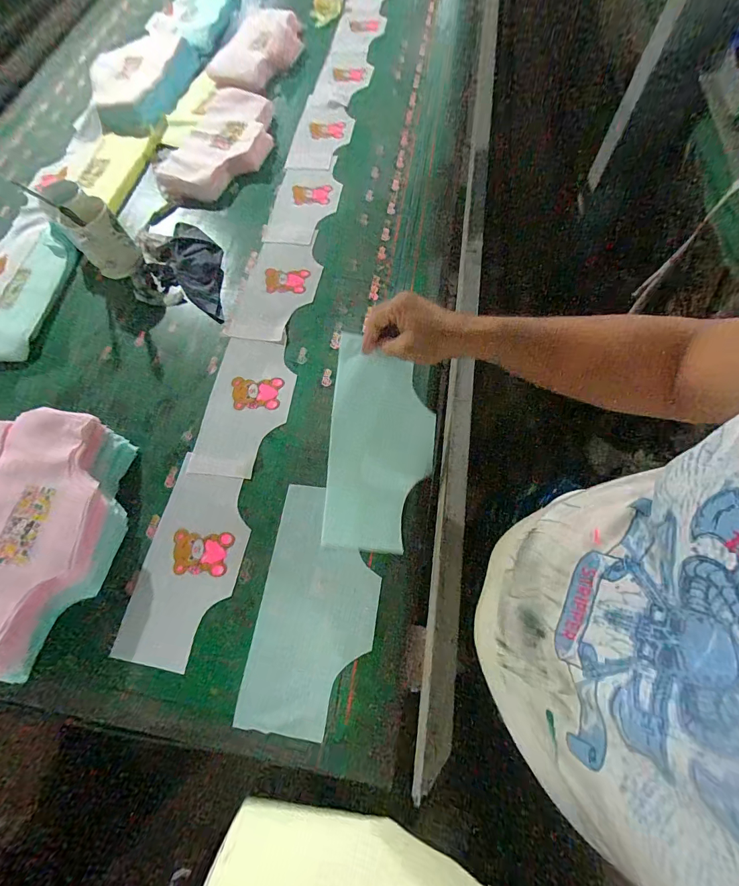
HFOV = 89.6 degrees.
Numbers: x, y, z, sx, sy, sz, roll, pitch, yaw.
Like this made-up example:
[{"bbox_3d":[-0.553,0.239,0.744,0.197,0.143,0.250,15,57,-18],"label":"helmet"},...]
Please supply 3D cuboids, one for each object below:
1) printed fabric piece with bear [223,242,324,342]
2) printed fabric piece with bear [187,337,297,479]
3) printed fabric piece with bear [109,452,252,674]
[{"bbox_3d":[-0.175,-0.288,0.702,0.141,0.010,0.227,9,69,9],"label":"printed fabric piece with bear"},{"bbox_3d":[-0.200,-0.065,0.609,0.139,0.008,0.246,6,69,5],"label":"printed fabric piece with bear"},{"bbox_3d":[-0.246,0.165,0.516,0.131,0.010,0.253,8,69,5],"label":"printed fabric piece with bear"}]

